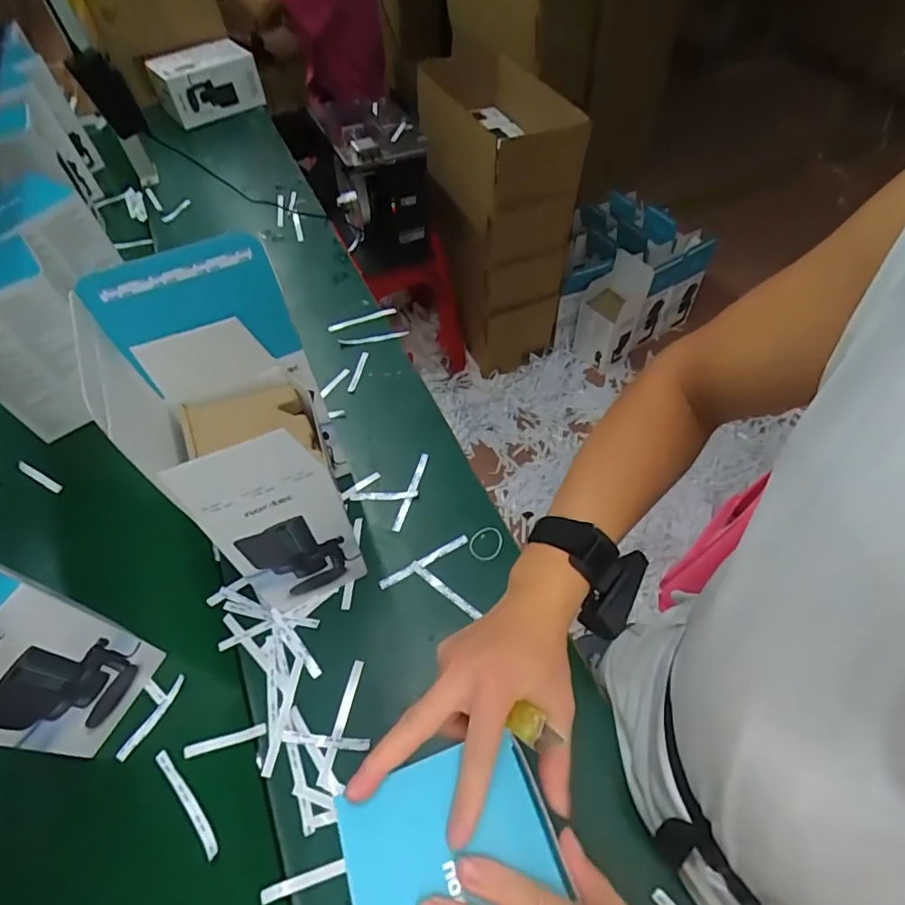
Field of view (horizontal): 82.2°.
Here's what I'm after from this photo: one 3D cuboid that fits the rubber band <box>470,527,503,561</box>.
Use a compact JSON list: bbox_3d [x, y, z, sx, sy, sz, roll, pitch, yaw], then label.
[{"bbox_3d":[0.043,0.113,0.650,0.038,0.004,0.047,29,62,20],"label":"rubber band"}]

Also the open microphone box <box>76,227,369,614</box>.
[{"bbox_3d":[-0.186,-0.005,0.506,0.142,0.328,0.162,-23,58,-14],"label":"open microphone box"}]

